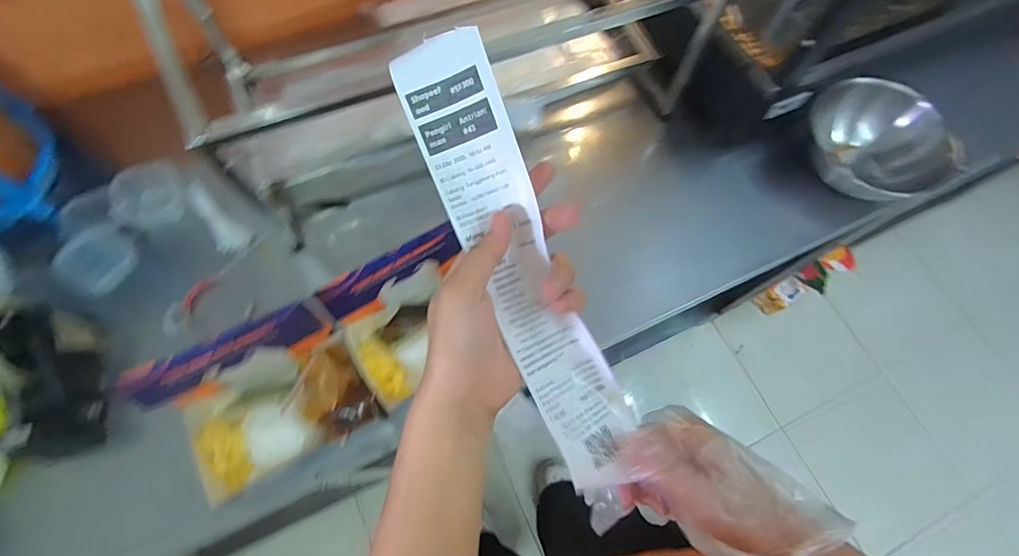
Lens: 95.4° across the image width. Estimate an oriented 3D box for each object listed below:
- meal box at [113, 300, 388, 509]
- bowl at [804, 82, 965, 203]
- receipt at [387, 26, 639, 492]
[{"bbox_3d":[-0.245,0.128,0.467,0.182,0.137,0.115,-24,72,-12],"label":"meal box"},{"bbox_3d":[0.527,-0.194,0.658,0.173,0.080,0.173,1,69,-3],"label":"bowl"},{"bbox_3d":[0.008,-0.007,0.279,0.053,0.025,0.272,-23,95,-11],"label":"receipt"}]

